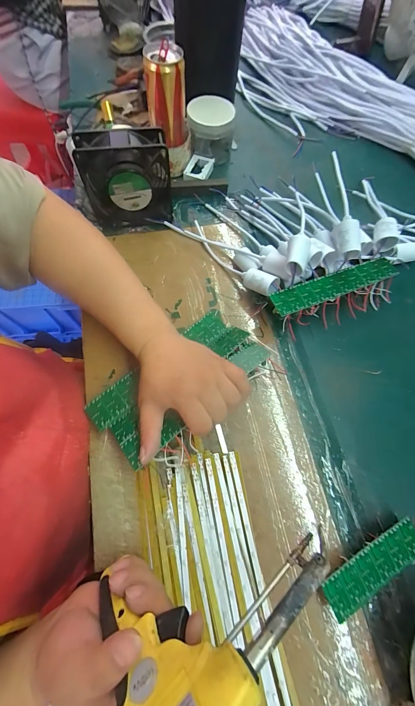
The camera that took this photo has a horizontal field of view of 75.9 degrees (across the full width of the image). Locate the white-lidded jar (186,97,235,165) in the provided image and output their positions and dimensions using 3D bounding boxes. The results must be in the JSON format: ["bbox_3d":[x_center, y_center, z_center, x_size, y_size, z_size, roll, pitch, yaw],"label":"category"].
[{"bbox_3d":[0.006,-0.397,0.483,0.079,0.072,0.073,1,70,-2],"label":"white-lidded jar"}]

